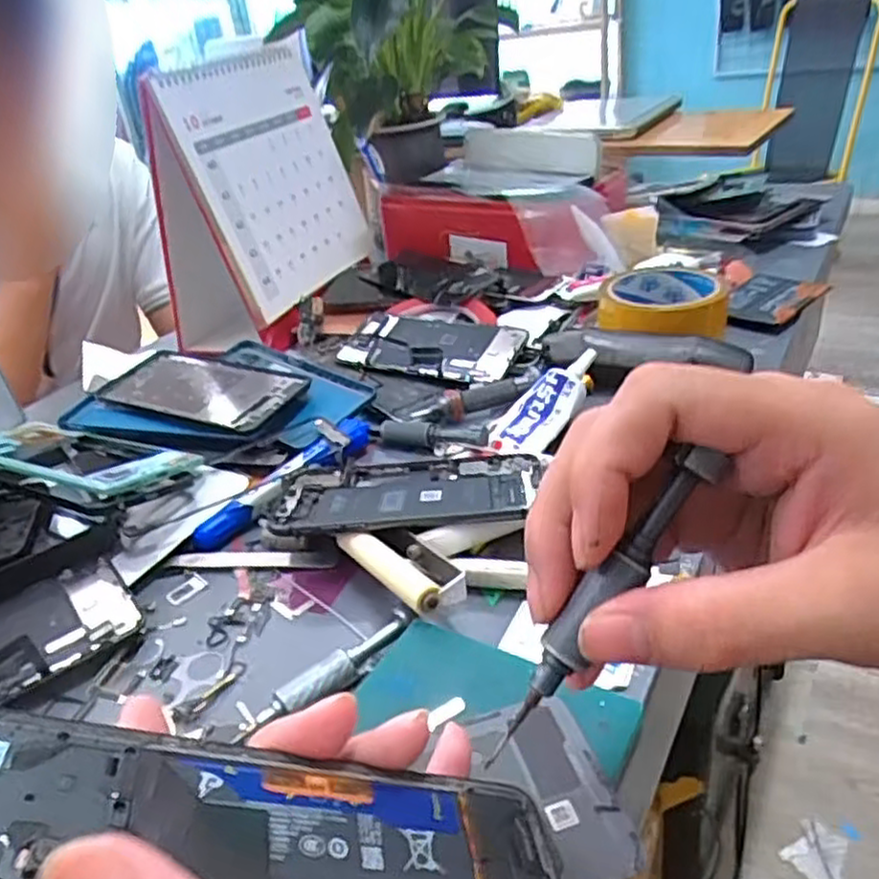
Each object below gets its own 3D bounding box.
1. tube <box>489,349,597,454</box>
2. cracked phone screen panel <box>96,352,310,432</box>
[{"bbox_3d":[0.071,-0.024,0.490,0.091,0.018,0.039,-46,41,-5],"label":"tube"},{"bbox_3d":[-0.176,-0.039,0.563,0.155,0.009,0.077,13,37,28],"label":"cracked phone screen panel"}]

